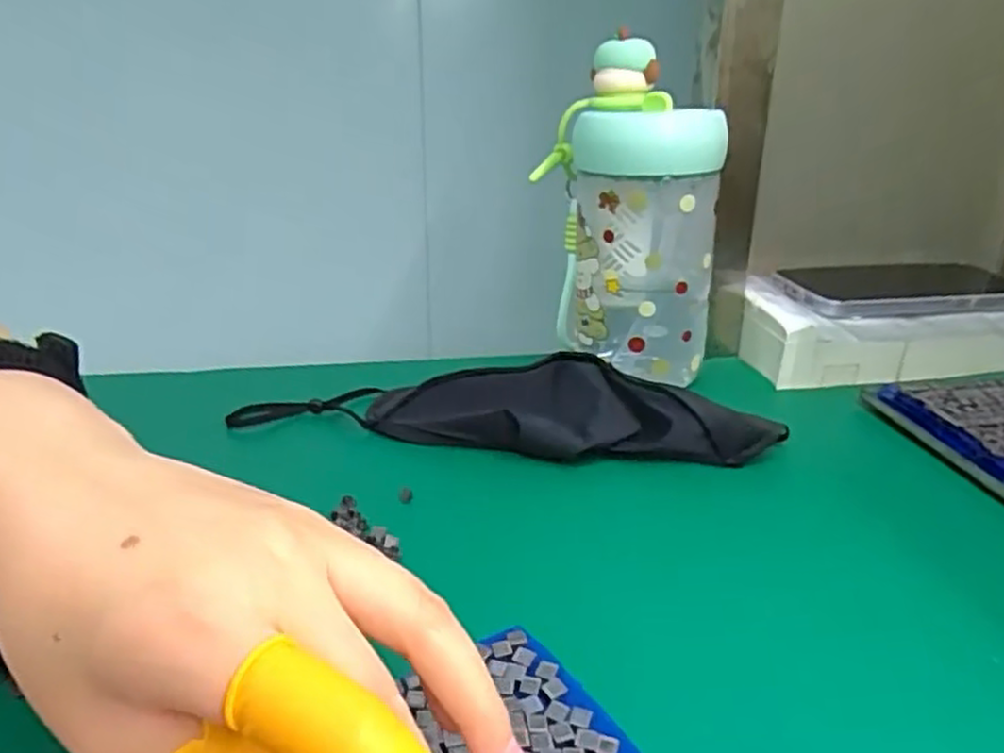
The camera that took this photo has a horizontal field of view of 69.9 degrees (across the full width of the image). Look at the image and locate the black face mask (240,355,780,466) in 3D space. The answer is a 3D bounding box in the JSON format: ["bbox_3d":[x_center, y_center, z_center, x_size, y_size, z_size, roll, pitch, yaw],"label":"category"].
[{"bbox_3d":[-0.003,0.013,0.384,0.277,0.031,0.055,4,24,11],"label":"black face mask"}]

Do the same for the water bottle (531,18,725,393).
[{"bbox_3d":[0.075,-0.087,0.435,0.106,0.189,0.072,4,25,12],"label":"water bottle"}]

